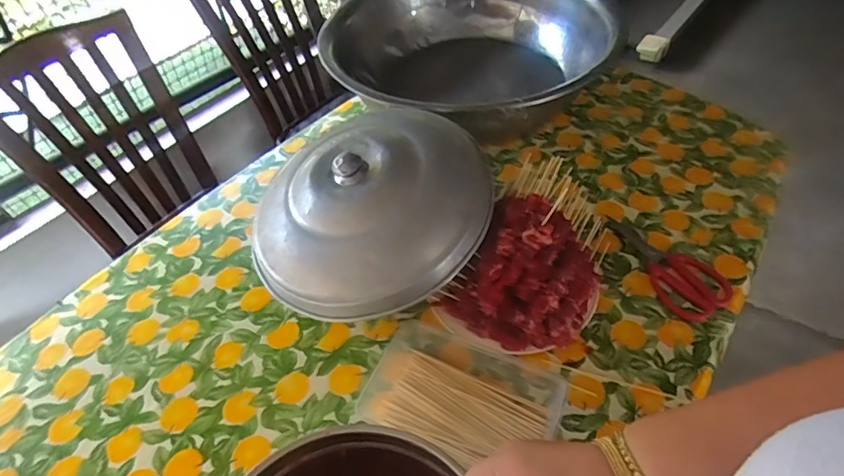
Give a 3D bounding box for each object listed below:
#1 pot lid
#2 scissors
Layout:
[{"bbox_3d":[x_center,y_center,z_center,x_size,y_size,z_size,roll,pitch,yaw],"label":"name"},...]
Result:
[{"bbox_3d":[-0.077,-0.057,0.727,0.343,0.115,0.303,-17,50,-9],"label":"pot lid"},{"bbox_3d":[0.371,0.035,0.786,0.105,0.018,0.207,-28,51,-18],"label":"scissors"}]

